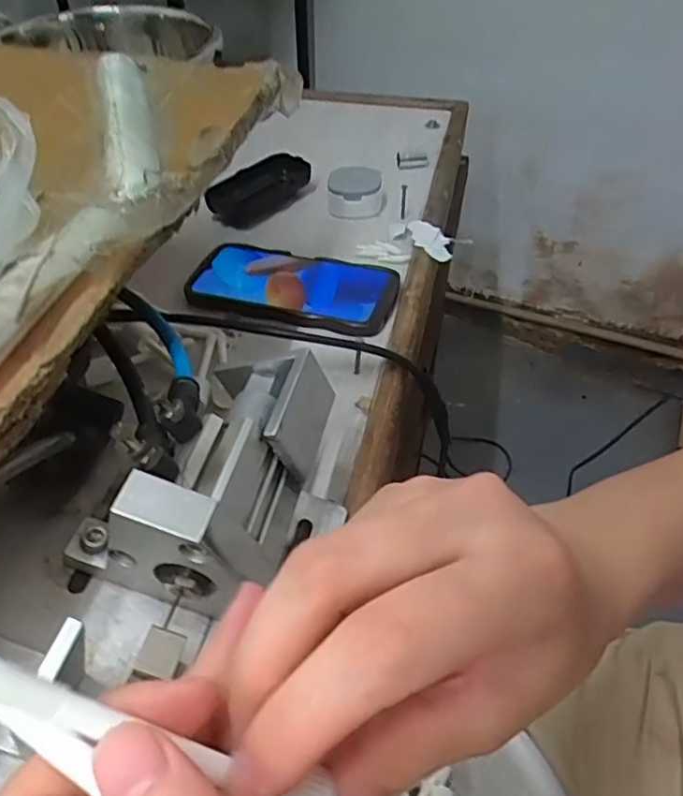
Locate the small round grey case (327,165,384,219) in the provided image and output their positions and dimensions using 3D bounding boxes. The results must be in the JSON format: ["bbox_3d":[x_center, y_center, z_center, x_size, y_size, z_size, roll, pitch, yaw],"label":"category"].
[{"bbox_3d":[0.014,-0.204,0.608,0.052,0.025,0.062,3,46,3],"label":"small round grey case"}]

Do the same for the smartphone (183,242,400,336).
[{"bbox_3d":[-0.041,-0.097,0.512,0.173,0.009,0.082,15,48,14],"label":"smartphone"}]

